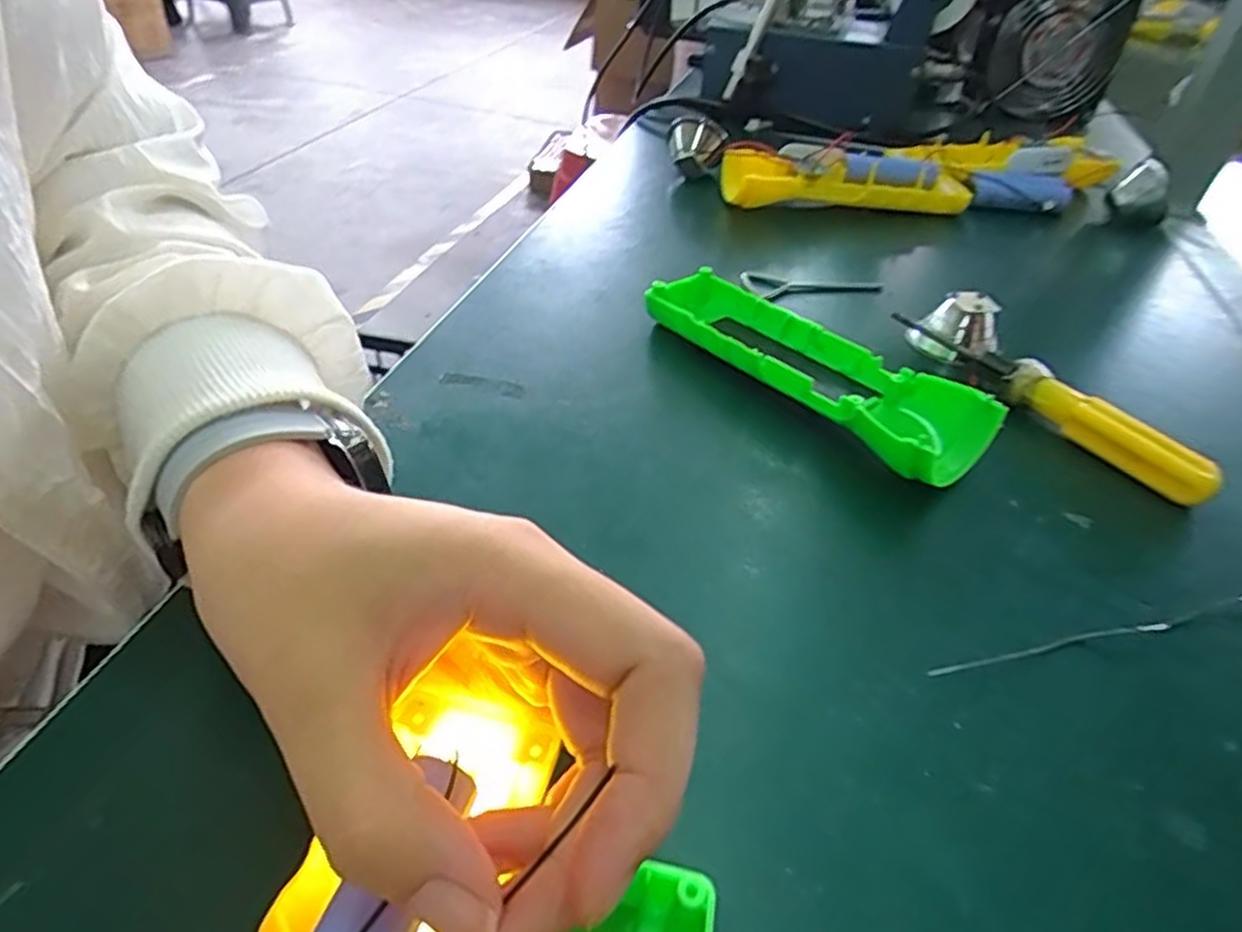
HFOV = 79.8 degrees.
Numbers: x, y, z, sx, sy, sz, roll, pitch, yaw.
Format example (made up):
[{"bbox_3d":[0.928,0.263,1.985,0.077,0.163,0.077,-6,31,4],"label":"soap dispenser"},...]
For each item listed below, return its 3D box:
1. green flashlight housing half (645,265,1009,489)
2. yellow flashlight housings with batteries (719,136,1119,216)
[{"bbox_3d":[0.078,-0.046,0.324,0.046,0.026,0.162,-24,49,-31],"label":"green flashlight housing half"},{"bbox_3d":[0.210,-0.203,0.517,0.286,0.034,0.079,-7,42,-15],"label":"yellow flashlight housings with batteries"}]

